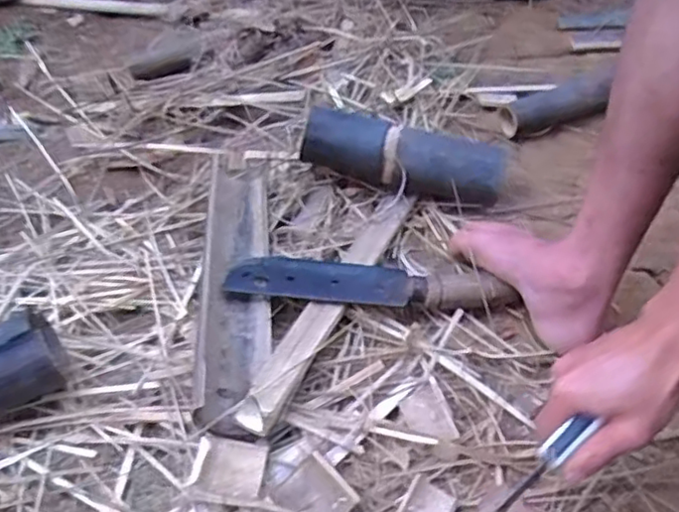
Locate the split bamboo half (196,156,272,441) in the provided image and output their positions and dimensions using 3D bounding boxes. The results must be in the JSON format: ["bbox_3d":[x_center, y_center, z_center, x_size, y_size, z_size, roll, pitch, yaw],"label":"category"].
[{"bbox_3d":[-0.128,0.022,0.774,0.085,0.047,0.419,-6,47,-2],"label":"split bamboo half"}]

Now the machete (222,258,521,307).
[{"bbox_3d":[0.037,0.029,0.756,0.336,0.033,0.077,-3,47,1],"label":"machete"}]

